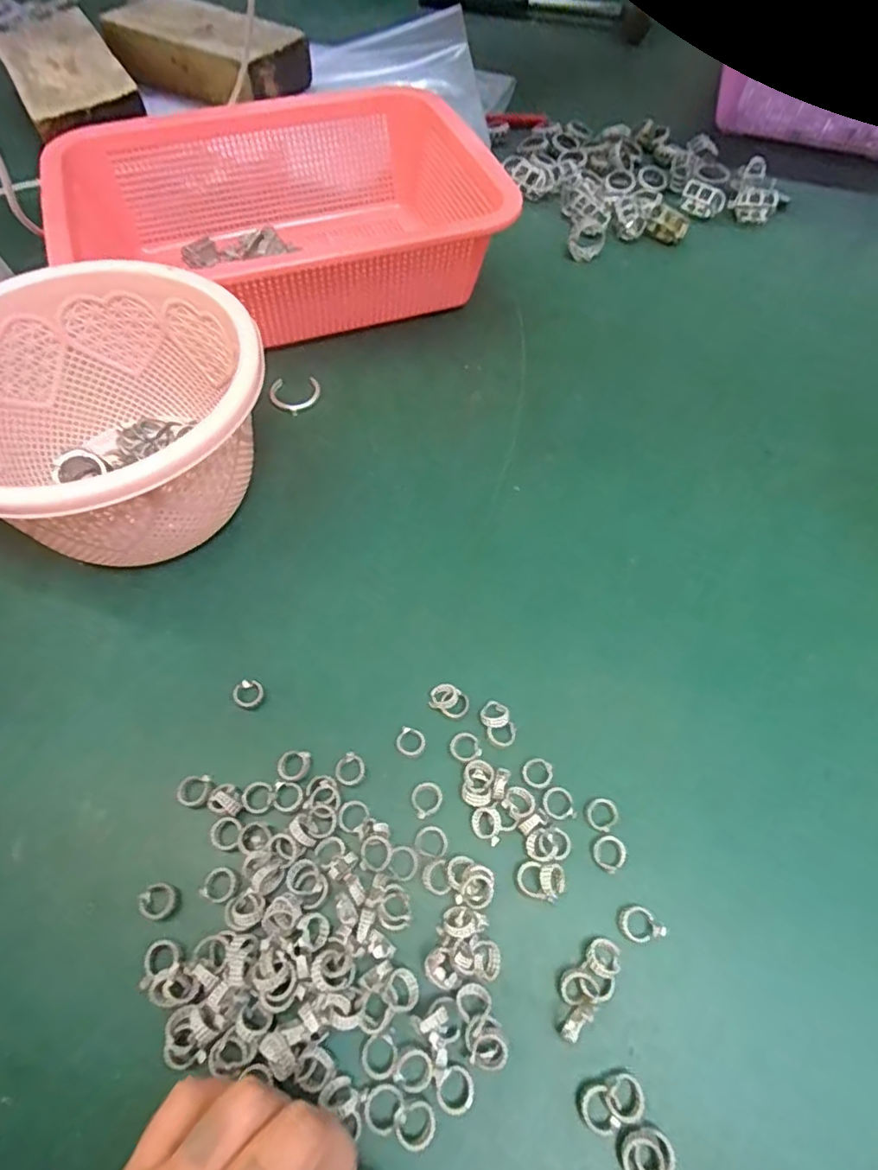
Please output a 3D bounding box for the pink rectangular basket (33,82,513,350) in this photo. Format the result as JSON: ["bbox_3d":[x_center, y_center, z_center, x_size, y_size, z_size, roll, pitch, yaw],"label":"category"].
[{"bbox_3d":[-0.102,-0.241,0.397,0.263,0.082,0.184,-22,63,-13],"label":"pink rectangular basket"}]

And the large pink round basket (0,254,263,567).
[{"bbox_3d":[-0.153,-0.069,0.285,0.142,0.091,0.144,0,60,0],"label":"large pink round basket"}]

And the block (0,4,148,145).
[{"bbox_3d":[-0.330,-0.449,0.521,0.091,0.043,0.189,-27,64,-15],"label":"block"}]

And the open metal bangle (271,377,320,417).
[{"bbox_3d":[-0.090,-0.118,0.366,0.029,0.004,0.031,0,60,0],"label":"open metal bangle"}]

